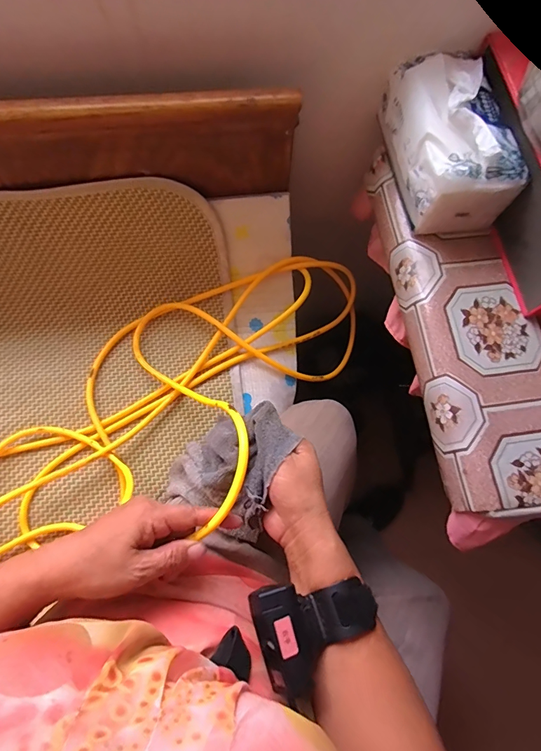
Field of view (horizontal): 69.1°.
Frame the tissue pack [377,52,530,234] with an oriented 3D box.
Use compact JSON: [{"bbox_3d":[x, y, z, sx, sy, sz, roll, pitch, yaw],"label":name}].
[{"bbox_3d":[0.182,-0.244,0.404,0.093,0.075,0.165,-8,74,-5],"label":"tissue pack"}]

